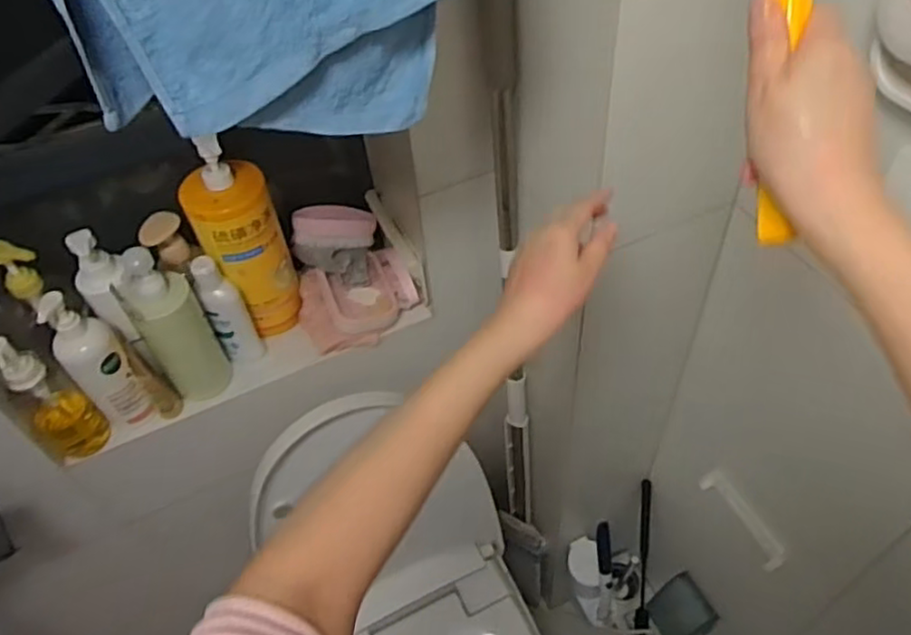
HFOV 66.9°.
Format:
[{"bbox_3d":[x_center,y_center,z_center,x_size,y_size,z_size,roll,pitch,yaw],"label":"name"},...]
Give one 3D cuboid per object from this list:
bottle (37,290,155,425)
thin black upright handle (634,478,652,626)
[{"bbox_3d":[-0.438,0.056,0.846,0.065,0.207,0.052,-38,56,-25],"label":"bottle"},{"bbox_3d":[0.374,0.480,1.369,0.022,0.369,0.030,-4,23,1],"label":"thin black upright handle"}]

